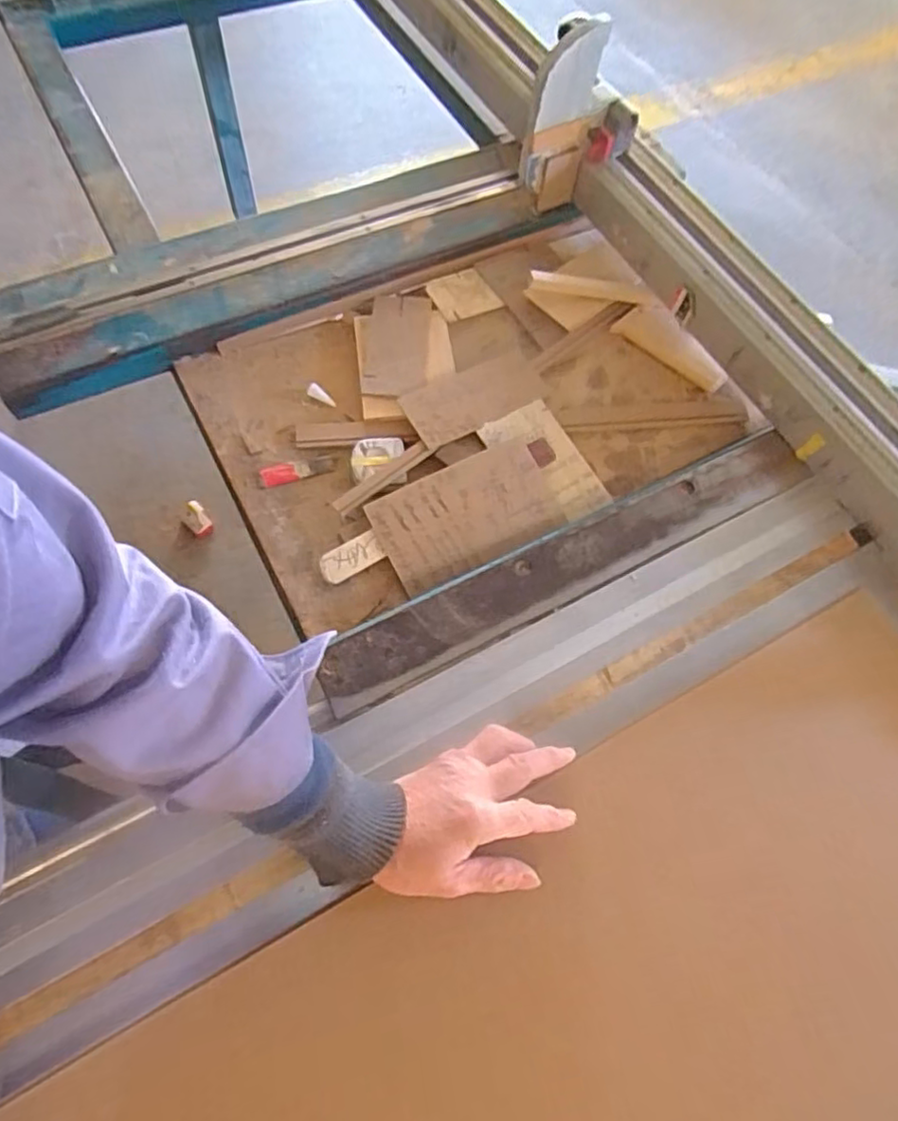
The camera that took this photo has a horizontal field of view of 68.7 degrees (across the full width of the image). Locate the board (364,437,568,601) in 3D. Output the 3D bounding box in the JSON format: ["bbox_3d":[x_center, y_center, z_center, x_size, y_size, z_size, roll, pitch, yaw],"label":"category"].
[{"bbox_3d":[0.020,-0.044,0.636,0.177,0.012,0.100,-25,86,-13],"label":"board"}]

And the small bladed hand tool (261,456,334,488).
[{"bbox_3d":[-0.153,-0.089,0.663,0.073,0.011,0.023,-18,69,-7],"label":"small bladed hand tool"}]

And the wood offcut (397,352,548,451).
[{"bbox_3d":[0.030,-0.176,0.704,0.159,0.010,0.076,-30,71,-12],"label":"wood offcut"}]

